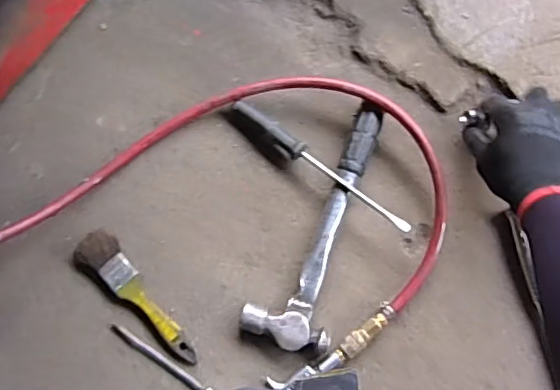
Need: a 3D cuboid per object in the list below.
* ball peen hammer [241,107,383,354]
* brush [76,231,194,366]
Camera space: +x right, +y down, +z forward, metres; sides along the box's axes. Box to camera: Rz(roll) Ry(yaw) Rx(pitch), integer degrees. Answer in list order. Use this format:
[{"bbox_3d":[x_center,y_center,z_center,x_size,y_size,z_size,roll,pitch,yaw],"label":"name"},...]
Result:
[{"bbox_3d":[0.060,0.038,0.631,0.092,0.033,0.280,26,85,6],"label":"ball peen hammer"},{"bbox_3d":[-0.157,0.115,0.628,0.042,0.029,0.180,-44,83,-3],"label":"brush"}]

